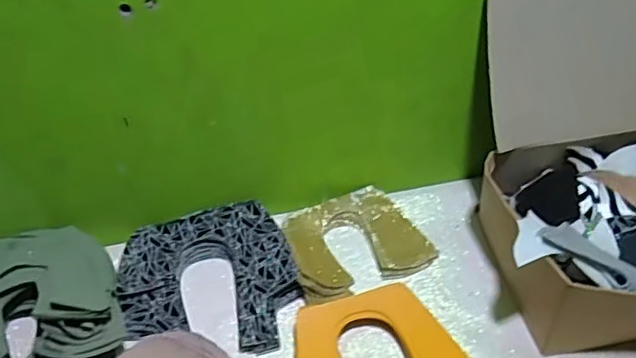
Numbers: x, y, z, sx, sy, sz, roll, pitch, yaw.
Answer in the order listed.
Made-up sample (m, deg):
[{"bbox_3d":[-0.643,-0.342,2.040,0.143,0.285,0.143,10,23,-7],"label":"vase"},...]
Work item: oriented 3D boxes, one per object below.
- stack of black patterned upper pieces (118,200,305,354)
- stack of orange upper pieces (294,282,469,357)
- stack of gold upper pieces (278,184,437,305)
[{"bbox_3d":[-0.119,0.112,0.656,0.185,0.035,0.183,-12,42,-11],"label":"stack of black patterned upper pieces"},{"bbox_3d":[0.054,0.167,0.581,0.159,0.028,0.117,-14,43,-13],"label":"stack of orange upper pieces"},{"bbox_3d":[0.040,0.068,0.699,0.163,0.022,0.132,-19,44,-18],"label":"stack of gold upper pieces"}]

